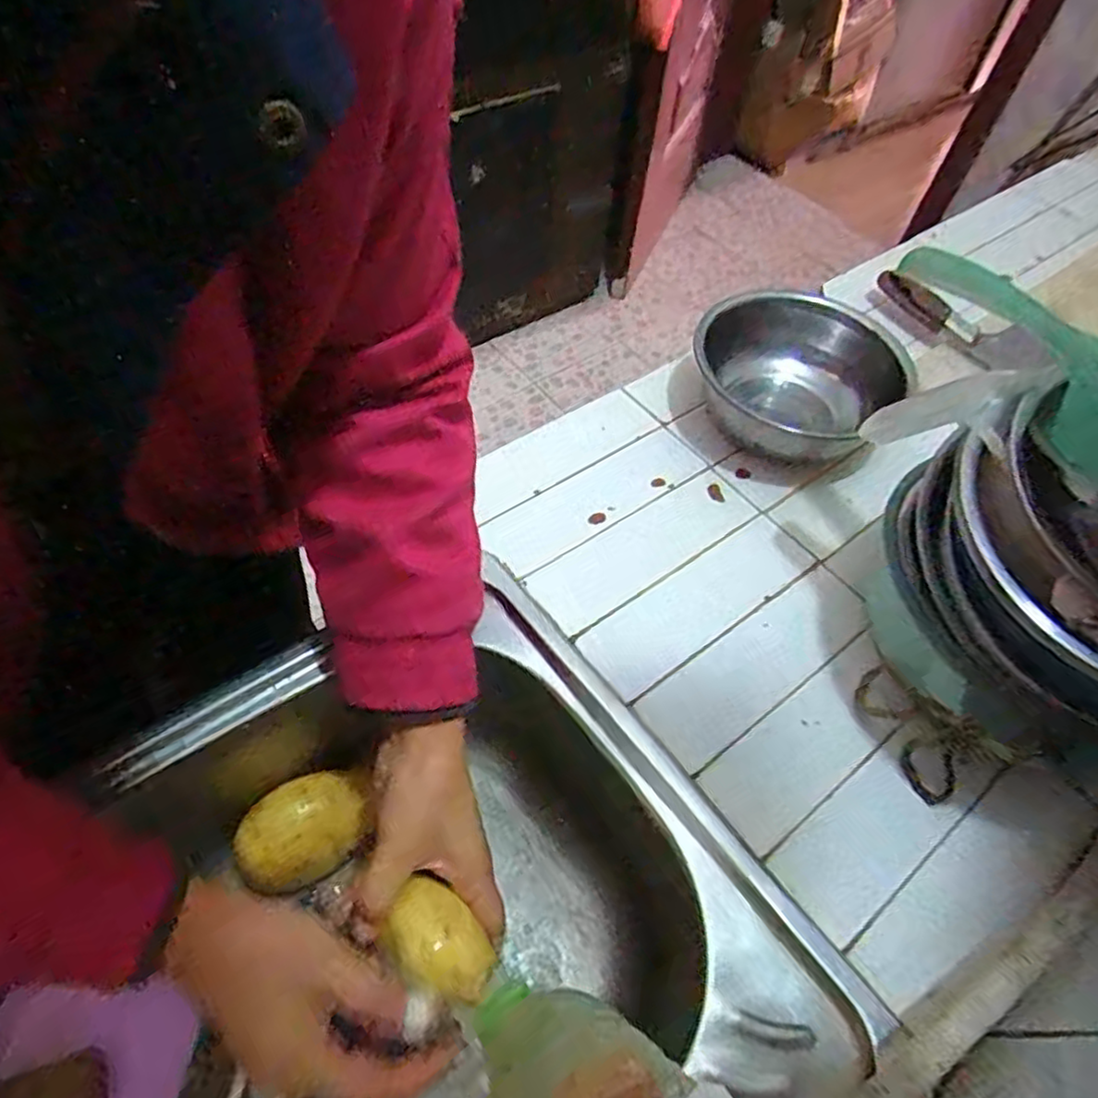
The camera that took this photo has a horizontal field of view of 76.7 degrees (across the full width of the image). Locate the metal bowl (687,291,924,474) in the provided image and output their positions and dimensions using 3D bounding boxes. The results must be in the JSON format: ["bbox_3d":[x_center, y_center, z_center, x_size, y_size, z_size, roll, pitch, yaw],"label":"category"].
[{"bbox_3d":[0.218,-0.154,0.632,0.173,0.077,0.173,3,54,-4],"label":"metal bowl"}]

